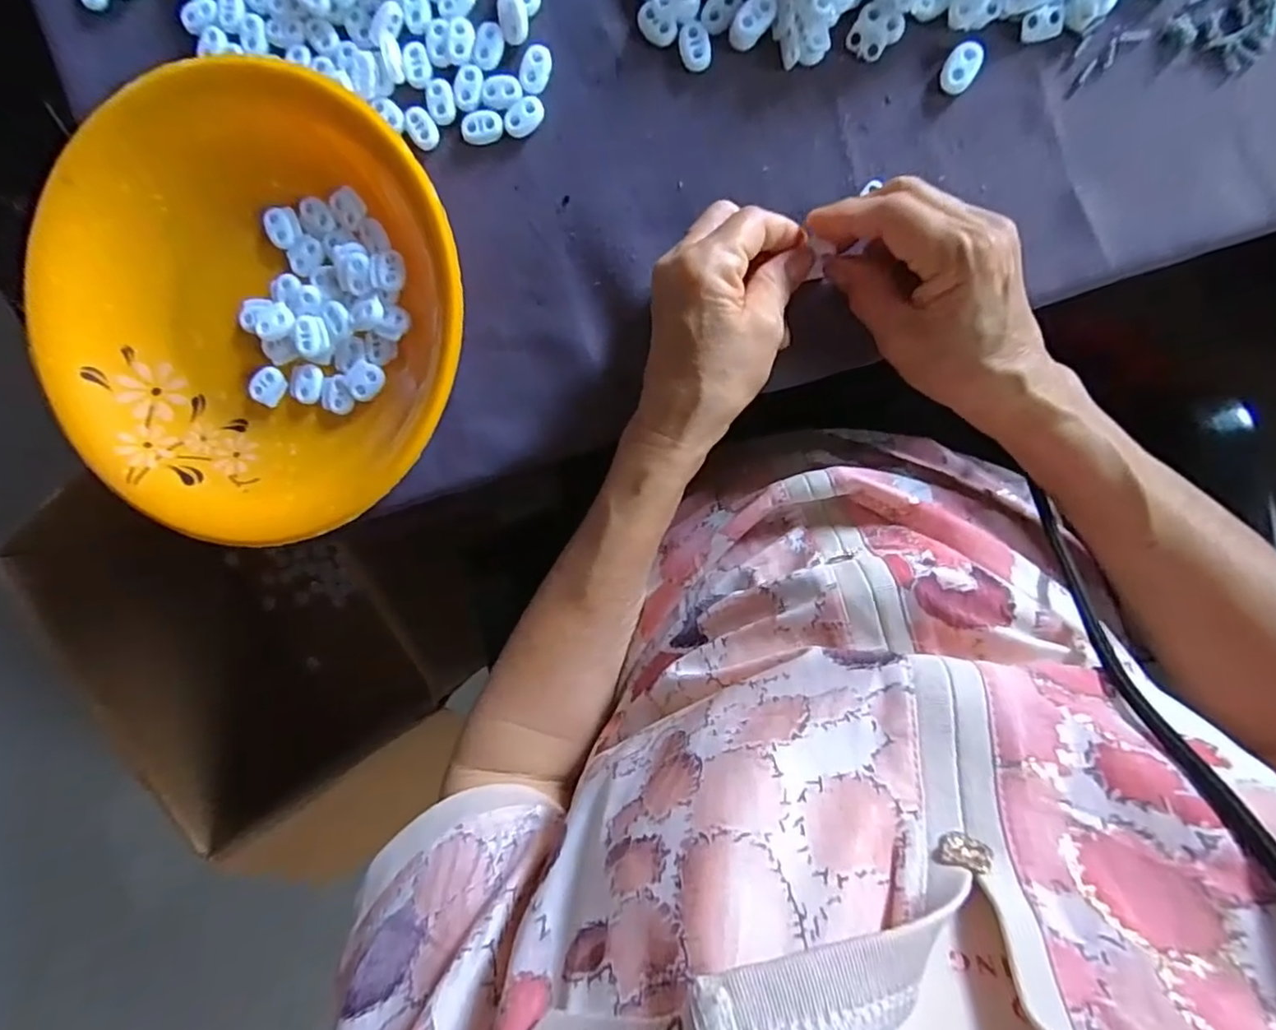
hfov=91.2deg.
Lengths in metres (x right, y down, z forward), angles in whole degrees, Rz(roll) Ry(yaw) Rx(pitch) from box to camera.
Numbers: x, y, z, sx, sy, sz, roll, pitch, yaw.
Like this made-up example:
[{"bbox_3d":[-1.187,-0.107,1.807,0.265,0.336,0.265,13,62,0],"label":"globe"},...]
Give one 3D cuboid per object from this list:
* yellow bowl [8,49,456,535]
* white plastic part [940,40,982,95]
[{"bbox_3d":[-0.209,-0.104,0.332,0.237,0.051,0.222,1,96,7],"label":"yellow bowl"},{"bbox_3d":[0.155,-0.214,0.300,0.015,0.004,0.023,26,98,4],"label":"white plastic part"}]

